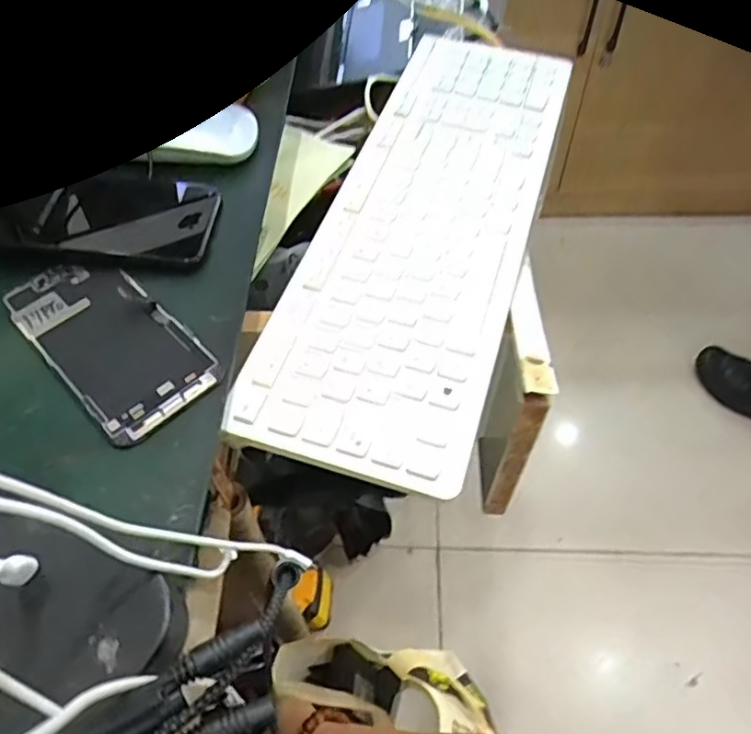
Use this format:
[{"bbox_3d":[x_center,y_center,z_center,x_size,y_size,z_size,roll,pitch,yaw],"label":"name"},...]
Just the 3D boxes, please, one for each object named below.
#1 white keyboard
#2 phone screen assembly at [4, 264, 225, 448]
[{"bbox_3d":[0.042,-0.113,0.428,0.134,0.012,0.413,15,55,9],"label":"white keyboard"},{"bbox_3d":[-0.149,-0.018,0.347,0.066,0.008,0.141,-39,62,-23],"label":"phone screen assembly"}]

